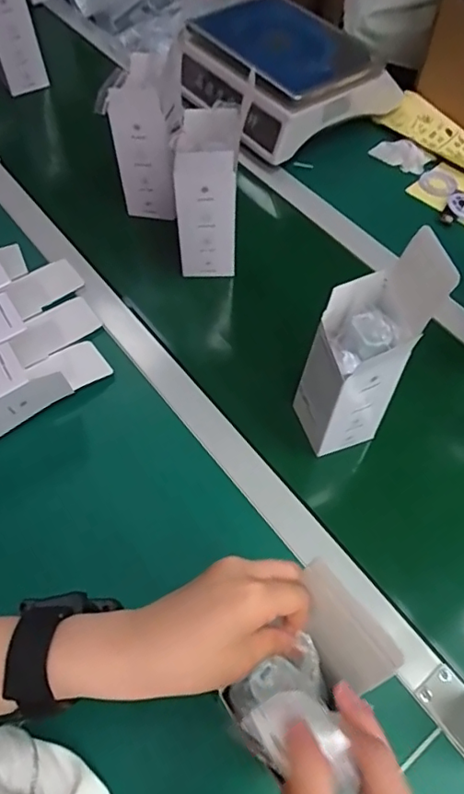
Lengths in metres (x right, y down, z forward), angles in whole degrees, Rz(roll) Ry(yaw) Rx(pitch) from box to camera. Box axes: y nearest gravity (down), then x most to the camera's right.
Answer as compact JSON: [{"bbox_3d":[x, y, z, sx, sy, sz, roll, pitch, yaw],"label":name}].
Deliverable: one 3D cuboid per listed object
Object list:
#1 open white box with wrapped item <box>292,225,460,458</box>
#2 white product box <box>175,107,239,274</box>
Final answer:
[{"bbox_3d":[0.124,-0.038,0.524,0.094,0.232,0.077,-16,61,-10],"label":"open white box with wrapped item"},{"bbox_3d":[-0.031,-0.248,0.679,0.073,0.191,0.078,0,59,-1],"label":"white product box"}]

